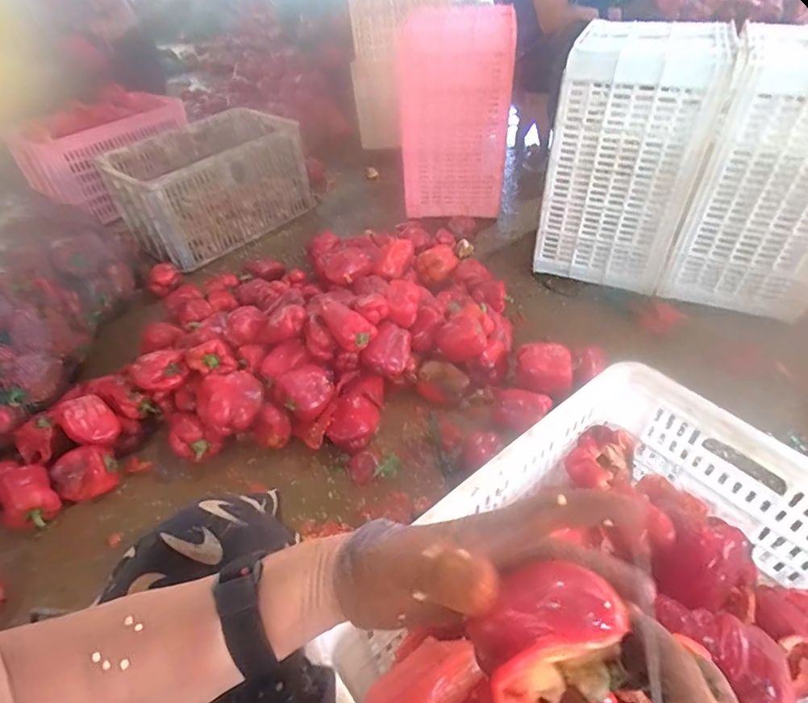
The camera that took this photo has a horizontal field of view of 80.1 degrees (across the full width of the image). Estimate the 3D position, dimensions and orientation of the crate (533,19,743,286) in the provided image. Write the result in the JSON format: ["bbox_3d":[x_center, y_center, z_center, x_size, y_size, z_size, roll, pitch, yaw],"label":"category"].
[{"bbox_3d":[0.491,-0.432,1.084,0.293,0.467,0.243,13,46,20],"label":"crate"}]

